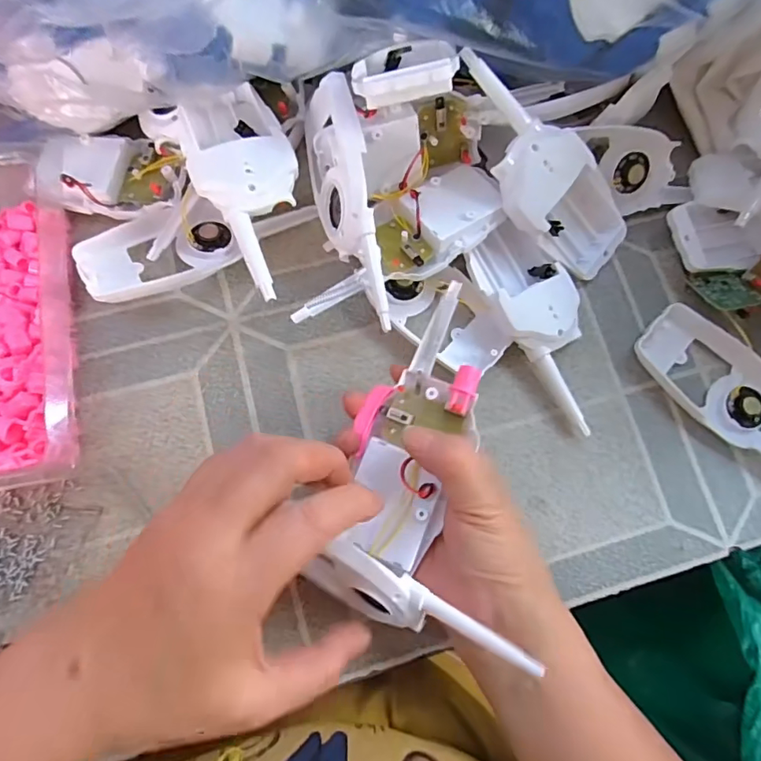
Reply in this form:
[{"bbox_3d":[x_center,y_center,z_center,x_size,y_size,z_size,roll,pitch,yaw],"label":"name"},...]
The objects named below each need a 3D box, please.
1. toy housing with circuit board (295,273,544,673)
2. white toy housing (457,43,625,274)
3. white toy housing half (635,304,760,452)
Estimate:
[{"bbox_3d":[0.027,0.039,0.275,0.085,0.042,0.177,13,73,-3],"label":"toy housing with circuit board"},{"bbox_3d":[0.104,-0.131,0.323,0.158,0.029,0.059,37,81,-31],"label":"white toy housing"},{"bbox_3d":[0.244,0.017,0.336,0.059,0.020,0.158,-40,82,-11],"label":"white toy housing half"}]

